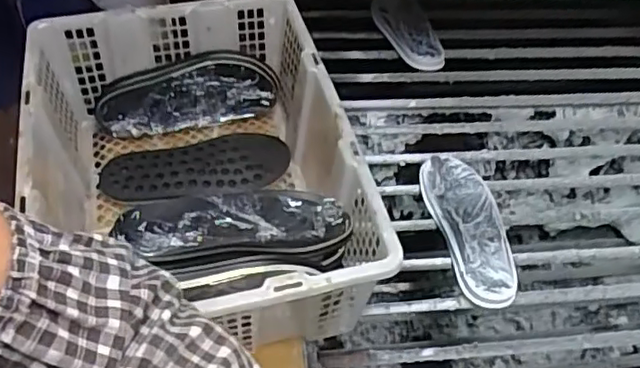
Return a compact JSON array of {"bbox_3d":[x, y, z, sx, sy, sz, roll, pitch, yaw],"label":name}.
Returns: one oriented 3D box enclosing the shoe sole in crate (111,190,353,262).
[{"bbox_3d":[-0.084,0.040,0.648,0.238,0.023,0.095,-3,43,-29],"label":"shoe sole in crate"}]

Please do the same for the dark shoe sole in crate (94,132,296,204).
[{"bbox_3d":[-0.165,-0.022,0.839,0.244,0.030,0.095,-5,45,-12],"label":"dark shoe sole in crate"}]

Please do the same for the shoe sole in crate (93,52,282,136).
[{"bbox_3d":[-0.186,-0.131,0.890,0.253,0.090,0.066,-11,46,-18],"label":"shoe sole in crate"}]

